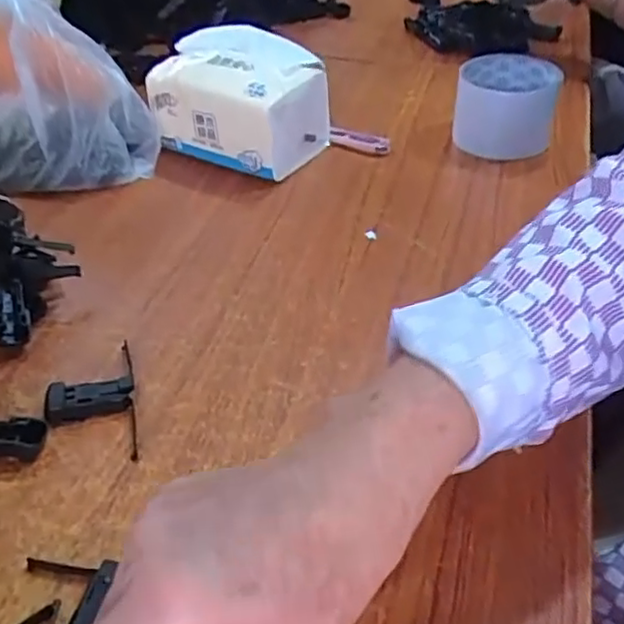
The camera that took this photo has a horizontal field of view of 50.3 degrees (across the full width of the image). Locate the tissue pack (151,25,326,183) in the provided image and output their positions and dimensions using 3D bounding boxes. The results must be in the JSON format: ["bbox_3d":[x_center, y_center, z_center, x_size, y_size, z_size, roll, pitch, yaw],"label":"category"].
[{"bbox_3d":[-0.059,-0.186,0.584,0.135,0.092,0.106,19,44,22],"label":"tissue pack"}]

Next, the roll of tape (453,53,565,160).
[{"bbox_3d":[0.170,-0.180,0.587,0.086,0.065,0.085,8,41,9],"label":"roll of tape"}]

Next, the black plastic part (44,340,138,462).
[{"bbox_3d":[-0.122,0.046,0.371,0.046,0.016,0.081,-7,41,-8],"label":"black plastic part"}]

